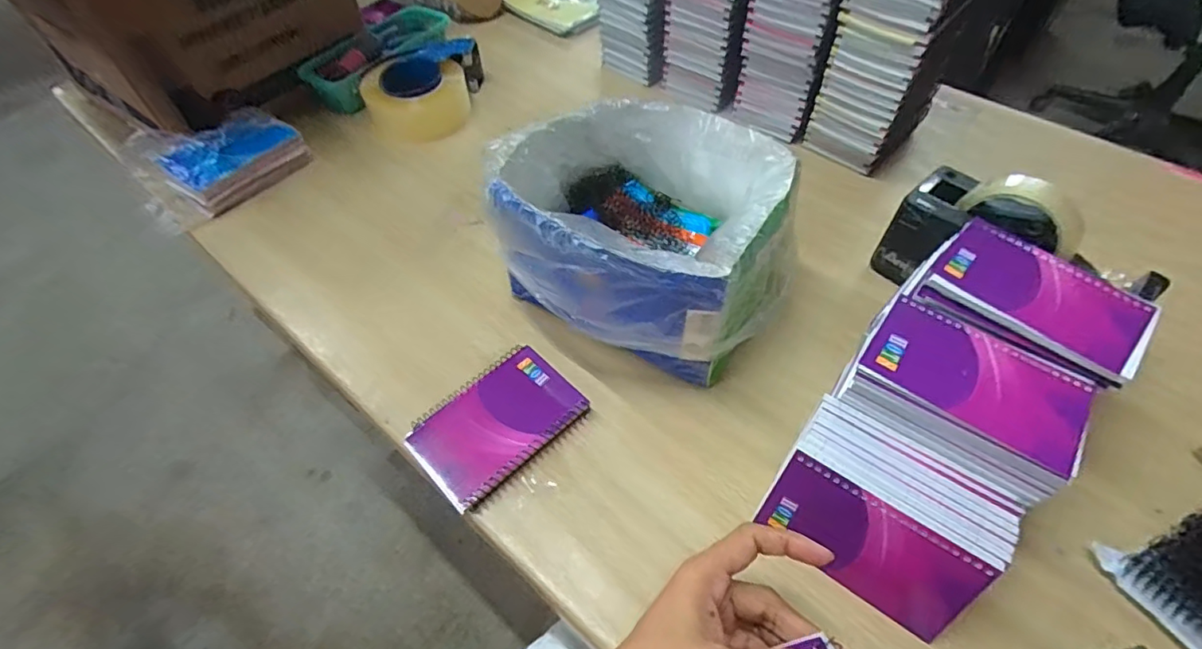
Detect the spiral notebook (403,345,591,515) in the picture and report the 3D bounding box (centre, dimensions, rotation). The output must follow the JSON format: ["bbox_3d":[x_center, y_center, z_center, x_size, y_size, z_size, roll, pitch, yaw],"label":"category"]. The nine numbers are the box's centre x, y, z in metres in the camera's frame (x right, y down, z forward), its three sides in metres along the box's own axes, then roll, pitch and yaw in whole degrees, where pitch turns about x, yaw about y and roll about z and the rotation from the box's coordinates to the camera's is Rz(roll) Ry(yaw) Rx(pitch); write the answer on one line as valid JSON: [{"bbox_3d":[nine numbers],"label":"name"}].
[{"bbox_3d":[-0.088,0.076,0.447,0.129,0.019,0.093,-39,62,-24],"label":"spiral notebook"}]

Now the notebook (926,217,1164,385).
[{"bbox_3d":[0.322,-0.023,0.399,0.133,0.009,0.089,37,62,25],"label":"notebook"}]

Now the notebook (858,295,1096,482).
[{"bbox_3d":[0.246,0.034,0.358,0.126,0.005,0.078,32,60,22],"label":"notebook"}]

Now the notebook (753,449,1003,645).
[{"bbox_3d":[0.172,0.145,0.358,0.128,0.072,0.007,31,30,21],"label":"notebook"}]

